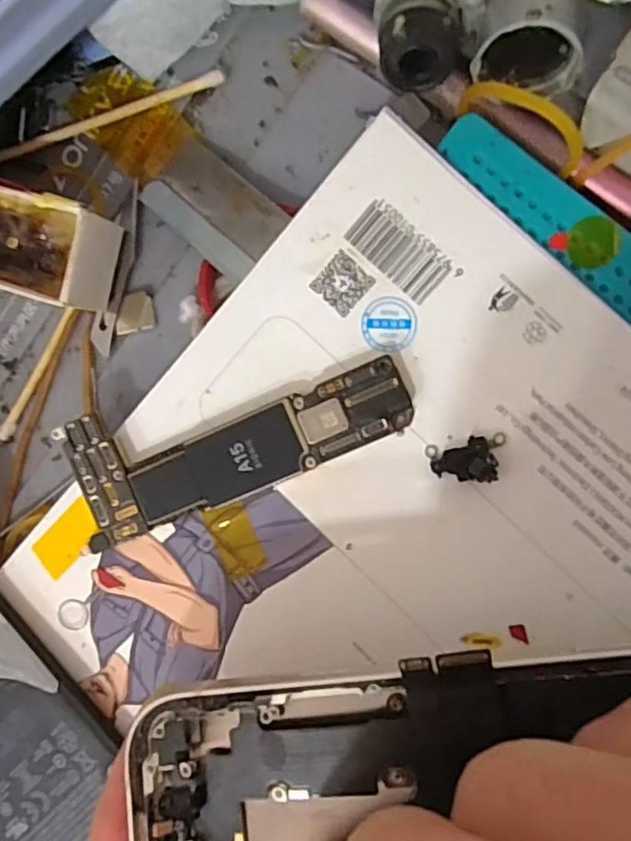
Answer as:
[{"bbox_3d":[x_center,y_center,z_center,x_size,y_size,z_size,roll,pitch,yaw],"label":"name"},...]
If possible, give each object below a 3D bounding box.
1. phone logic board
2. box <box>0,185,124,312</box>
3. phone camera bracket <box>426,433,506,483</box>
[{"bbox_3d":[-0.018,0.005,0.129,0.075,0.004,0.027,-17,89,9],"label":"phone logic board"},{"bbox_3d":[-0.070,-0.041,0.136,0.047,0.020,0.021,16,95,8],"label":"box"},{"bbox_3d":[0.032,0.009,0.122,0.015,0.004,0.009,-9,91,9],"label":"phone camera bracket"}]

